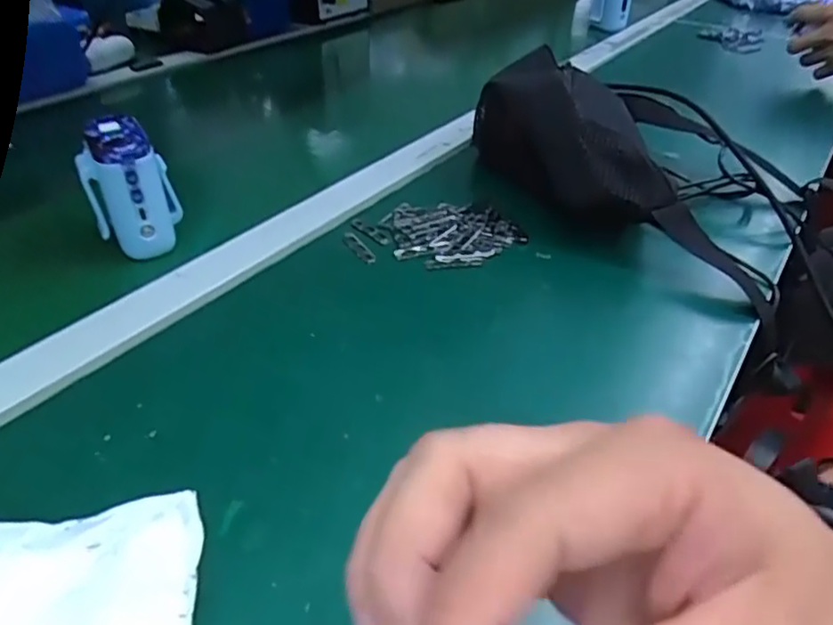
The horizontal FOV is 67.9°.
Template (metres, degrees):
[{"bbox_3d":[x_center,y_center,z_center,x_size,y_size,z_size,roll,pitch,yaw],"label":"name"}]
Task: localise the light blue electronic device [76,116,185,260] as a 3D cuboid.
[{"bbox_3d":[-0.204,-0.088,0.441,0.058,0.082,0.060,-18,42,-24],"label":"light blue electronic device"}]

